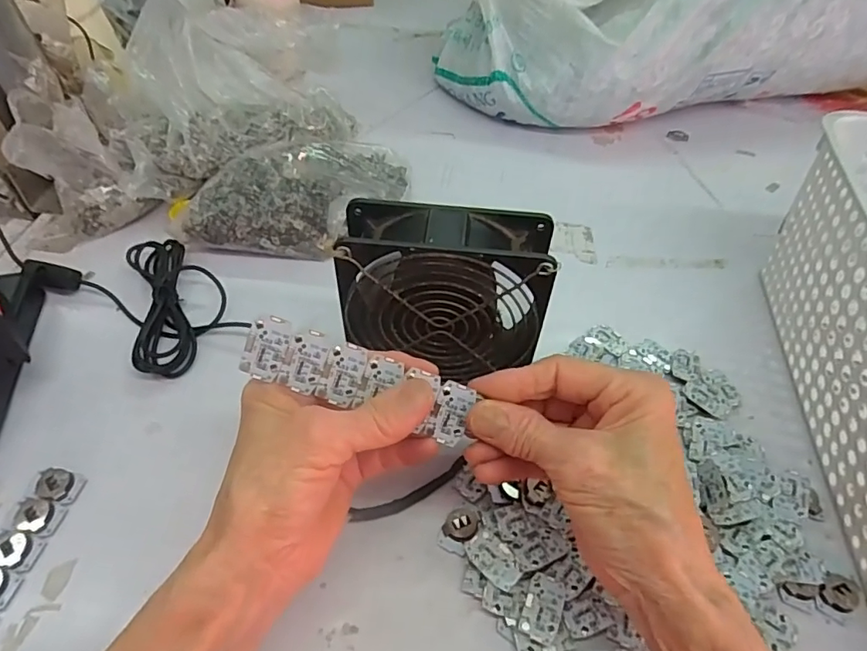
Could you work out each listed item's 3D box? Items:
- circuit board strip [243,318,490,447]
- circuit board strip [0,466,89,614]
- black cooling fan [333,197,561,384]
[{"bbox_3d":[-0.033,0.025,0.239,0.105,0.028,0.004,20,7,-6],"label":"circuit board strip"},{"bbox_3d":[-0.221,0.124,0.264,0.026,0.009,0.106,8,48,6],"label":"circuit board strip"},{"bbox_3d":[0.007,-0.012,0.320,0.114,0.120,0.048,9,50,5],"label":"black cooling fan"}]

